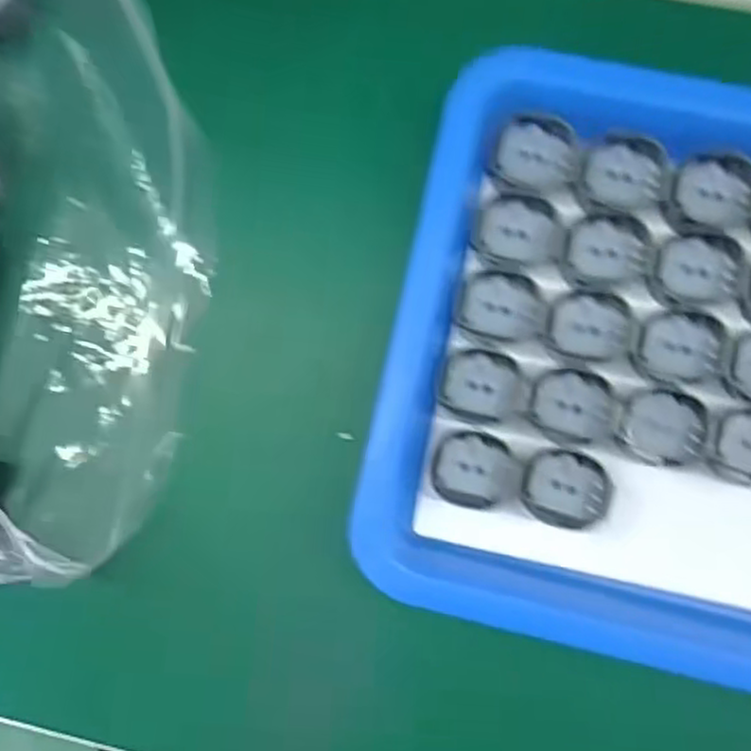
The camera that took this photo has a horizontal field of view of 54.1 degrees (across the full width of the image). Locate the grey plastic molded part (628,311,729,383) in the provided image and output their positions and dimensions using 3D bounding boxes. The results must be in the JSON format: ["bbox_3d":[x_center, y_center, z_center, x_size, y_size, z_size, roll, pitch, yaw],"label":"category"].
[{"bbox_3d":[0.098,-0.010,0.235,0.028,0.004,0.023,10,86,5],"label":"grey plastic molded part"}]

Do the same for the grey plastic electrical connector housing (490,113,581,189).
[{"bbox_3d":[0.053,-0.073,0.243,0.025,0.005,0.023,17,87,6],"label":"grey plastic electrical connector housing"}]

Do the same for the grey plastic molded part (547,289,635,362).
[{"bbox_3d":[0.070,-0.016,0.238,0.026,0.005,0.021,12,86,5],"label":"grey plastic molded part"}]

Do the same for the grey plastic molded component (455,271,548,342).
[{"bbox_3d":[0.042,-0.023,0.240,0.028,0.004,0.021,16,86,6],"label":"grey plastic molded component"}]

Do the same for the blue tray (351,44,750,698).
[{"bbox_3d":[0.114,-0.003,0.232,0.215,0.029,0.191,11,86,5],"label":"blue tray"}]

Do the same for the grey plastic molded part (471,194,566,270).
[{"bbox_3d":[0.047,-0.047,0.241,0.028,0.004,0.025,17,87,6],"label":"grey plastic molded part"}]

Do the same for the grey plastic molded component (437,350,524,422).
[{"bbox_3d":[0.034,0.003,0.238,0.026,0.004,0.023,7,86,5],"label":"grey plastic molded component"}]

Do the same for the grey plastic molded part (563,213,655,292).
[{"bbox_3d":[0.075,-0.040,0.239,0.027,0.005,0.024,4,85,5],"label":"grey plastic molded part"}]

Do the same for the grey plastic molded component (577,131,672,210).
[{"bbox_3d":[0.081,-0.067,0.239,0.027,0.005,0.024,9,86,5],"label":"grey plastic molded component"}]

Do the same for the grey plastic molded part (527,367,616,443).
[{"bbox_3d":[0.064,0.009,0.236,0.026,0.004,0.022,17,87,6],"label":"grey plastic molded part"}]

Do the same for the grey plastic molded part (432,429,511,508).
[{"bbox_3d":[0.030,0.030,0.238,0.023,0.004,0.024,0,85,4],"label":"grey plastic molded part"}]

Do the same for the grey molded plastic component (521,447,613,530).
[{"bbox_3d":[0.061,0.036,0.235,0.027,0.004,0.024,22,87,6],"label":"grey molded plastic component"}]

